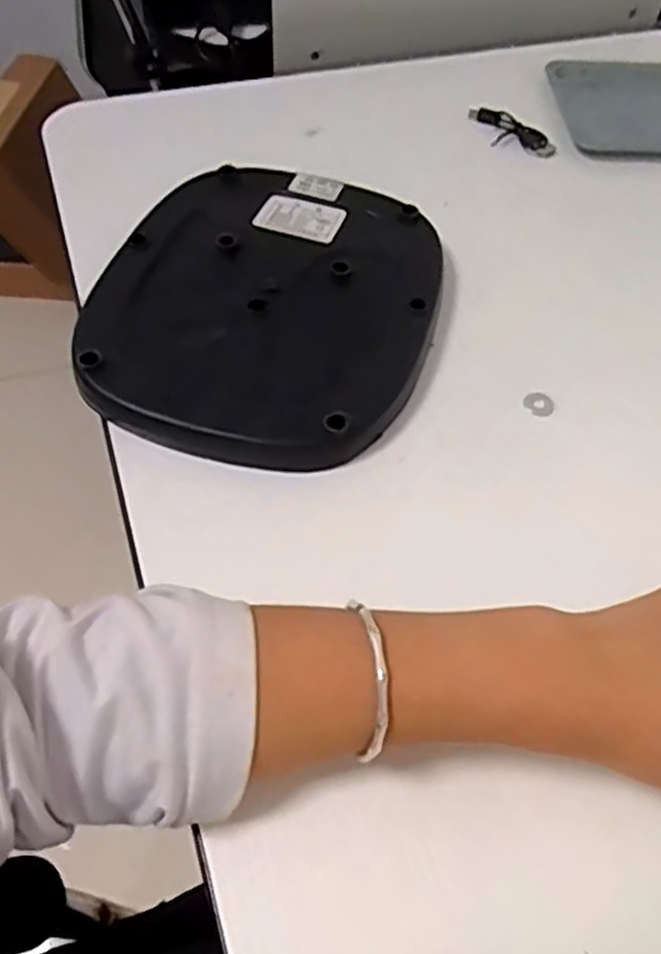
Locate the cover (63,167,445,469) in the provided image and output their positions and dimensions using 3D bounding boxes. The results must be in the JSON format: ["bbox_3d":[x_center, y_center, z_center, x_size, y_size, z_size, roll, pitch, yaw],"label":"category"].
[{"bbox_3d":[-0.035,-0.097,0.414,0.183,0.031,0.210,21,58,13],"label":"cover"}]

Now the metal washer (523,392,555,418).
[{"bbox_3d":[0.112,-0.039,0.394,0.013,0.004,0.015,-39,64,-24],"label":"metal washer"}]

